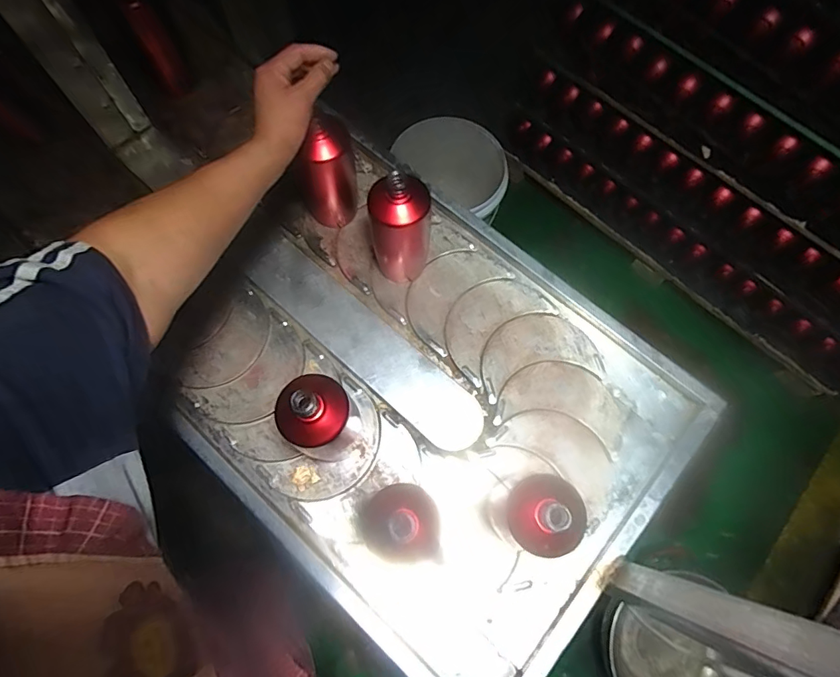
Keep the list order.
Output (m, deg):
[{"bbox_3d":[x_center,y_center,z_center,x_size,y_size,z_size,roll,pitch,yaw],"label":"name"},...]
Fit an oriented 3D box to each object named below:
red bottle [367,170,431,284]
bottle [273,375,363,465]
[{"bbox_3d":[-0.026,-0.158,0.662,0.080,0.199,0.071,3,69,0],"label":"red bottle"},{"bbox_3d":[-0.116,0.100,0.571,0.071,0.202,0.074,8,69,2],"label":"bottle"}]

